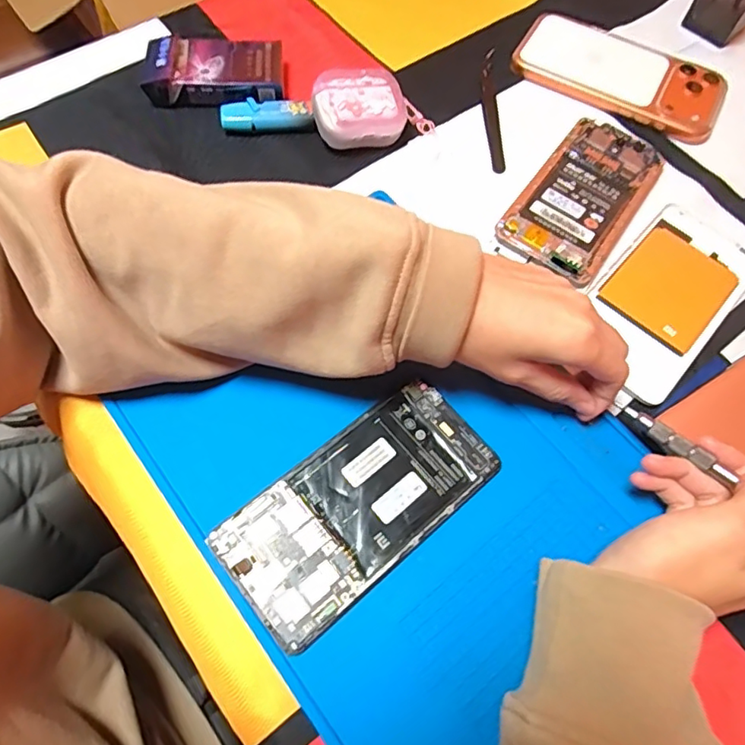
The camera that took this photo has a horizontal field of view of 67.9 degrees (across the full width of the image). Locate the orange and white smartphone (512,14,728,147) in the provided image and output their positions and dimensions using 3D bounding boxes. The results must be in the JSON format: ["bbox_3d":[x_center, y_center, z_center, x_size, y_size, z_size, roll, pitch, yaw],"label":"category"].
[{"bbox_3d":[0.200,-0.242,0.449,0.163,0.013,0.074,27,67,10],"label":"orange and white smartphone"}]

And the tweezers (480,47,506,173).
[{"bbox_3d":[0.092,-0.204,0.428,0.012,0.008,0.120,1,65,-2],"label":"tweezers"}]

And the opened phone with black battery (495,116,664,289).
[{"bbox_3d":[0.148,-0.123,0.390,0.069,0.014,0.138,34,68,12],"label":"opened phone with black battery"}]

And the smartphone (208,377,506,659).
[{"bbox_3d":[-0.005,0.069,0.296,0.146,0.011,0.071,-37,72,-18],"label":"smartphone"}]

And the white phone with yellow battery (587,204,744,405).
[{"bbox_3d":[0.194,-0.051,0.364,0.076,0.004,0.148,41,70,15],"label":"white phone with yellow battery"}]

